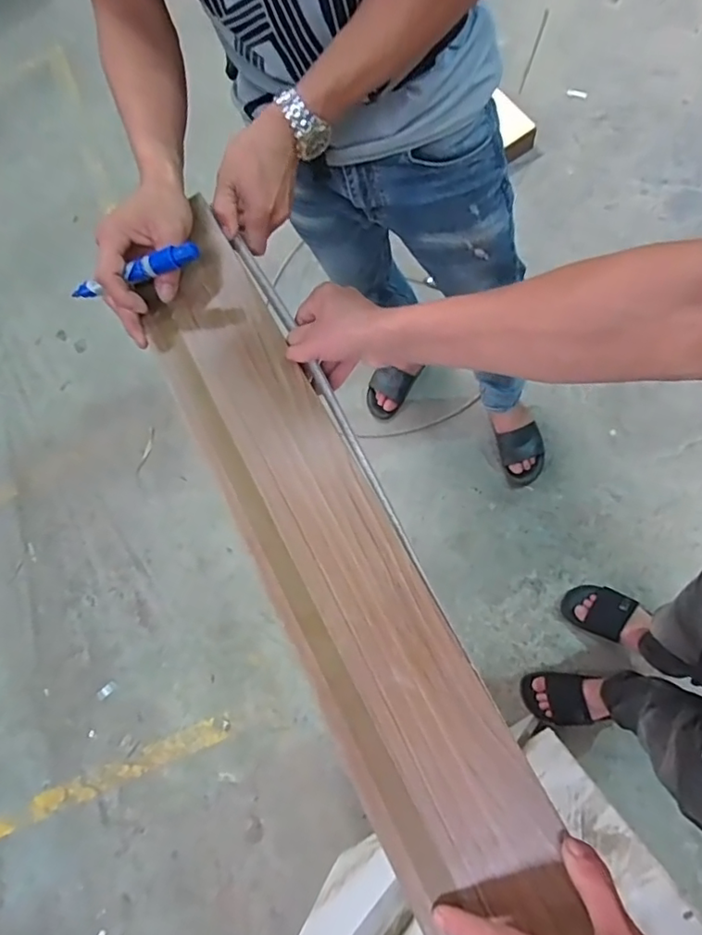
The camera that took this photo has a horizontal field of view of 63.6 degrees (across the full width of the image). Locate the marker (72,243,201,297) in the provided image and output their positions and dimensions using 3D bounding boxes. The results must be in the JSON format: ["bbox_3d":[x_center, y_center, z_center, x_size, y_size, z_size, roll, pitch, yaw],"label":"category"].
[{"bbox_3d":[-0.204,-0.183,0.533,0.138,0.018,0.017,-13,64,16],"label":"marker"}]

